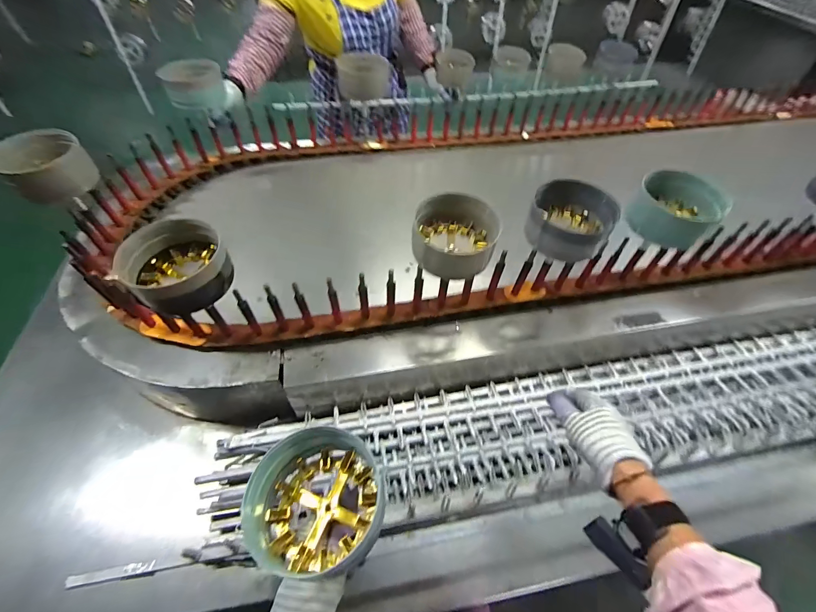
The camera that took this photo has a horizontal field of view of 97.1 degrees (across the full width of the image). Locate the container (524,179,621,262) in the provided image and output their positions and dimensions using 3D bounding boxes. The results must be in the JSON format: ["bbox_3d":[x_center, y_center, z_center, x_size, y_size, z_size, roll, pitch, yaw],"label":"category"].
[{"bbox_3d":[0.287,-0.156,0.648,0.126,0.068,0.136,1,50,-1],"label":"container"}]

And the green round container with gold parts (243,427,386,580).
[{"bbox_3d":[-0.096,0.213,0.398,0.132,0.079,0.141,1,50,-1],"label":"green round container with gold parts"}]

